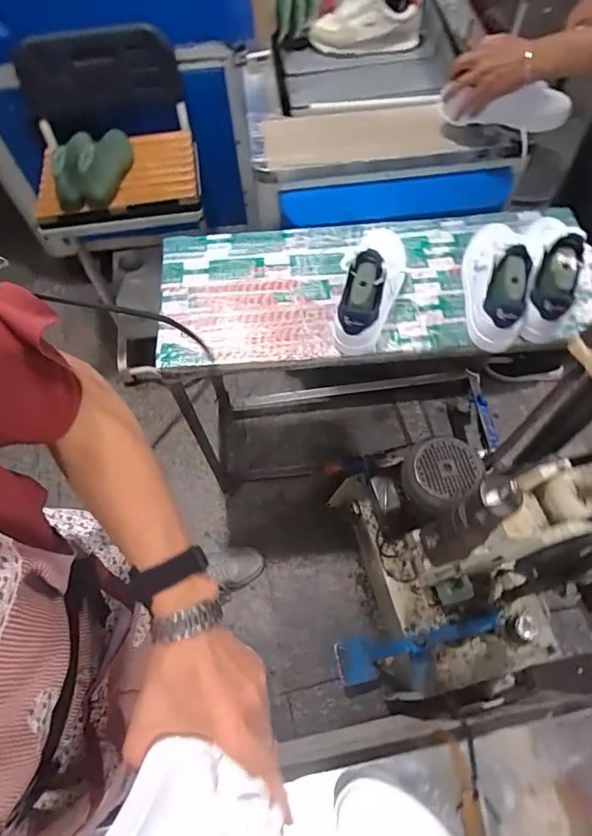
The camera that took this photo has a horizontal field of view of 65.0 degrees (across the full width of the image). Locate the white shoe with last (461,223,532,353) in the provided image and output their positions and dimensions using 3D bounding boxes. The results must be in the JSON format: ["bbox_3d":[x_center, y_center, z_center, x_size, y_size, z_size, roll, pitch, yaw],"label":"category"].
[{"bbox_3d":[0.354,-0.263,0.825,0.104,0.120,0.274,9,64,7],"label":"white shoe with last"}]

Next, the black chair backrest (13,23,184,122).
[{"bbox_3d":[-0.497,-0.863,1.166,0.391,0.170,0.045,-11,42,-6],"label":"black chair backrest"}]

